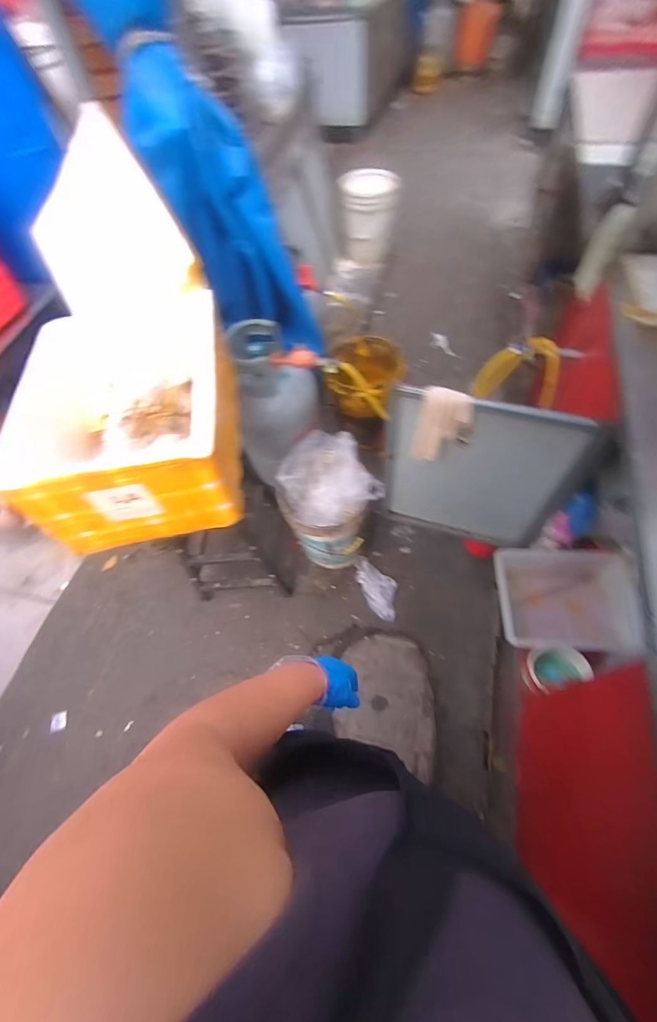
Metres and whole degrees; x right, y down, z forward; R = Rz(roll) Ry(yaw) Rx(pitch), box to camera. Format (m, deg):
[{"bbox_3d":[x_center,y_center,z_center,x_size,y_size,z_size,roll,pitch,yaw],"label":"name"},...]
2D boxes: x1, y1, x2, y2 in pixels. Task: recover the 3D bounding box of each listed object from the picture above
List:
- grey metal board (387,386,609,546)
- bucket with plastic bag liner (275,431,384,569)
[{"bbox_3d":[0.396,-0.087,1.123,0.478,0.569,0.051,12,61,12],"label":"grey metal board"},{"bbox_3d":[-0.003,-0.015,1.446,0.305,0.371,0.349,-21,61,-9],"label":"bucket with plastic bag liner"}]

